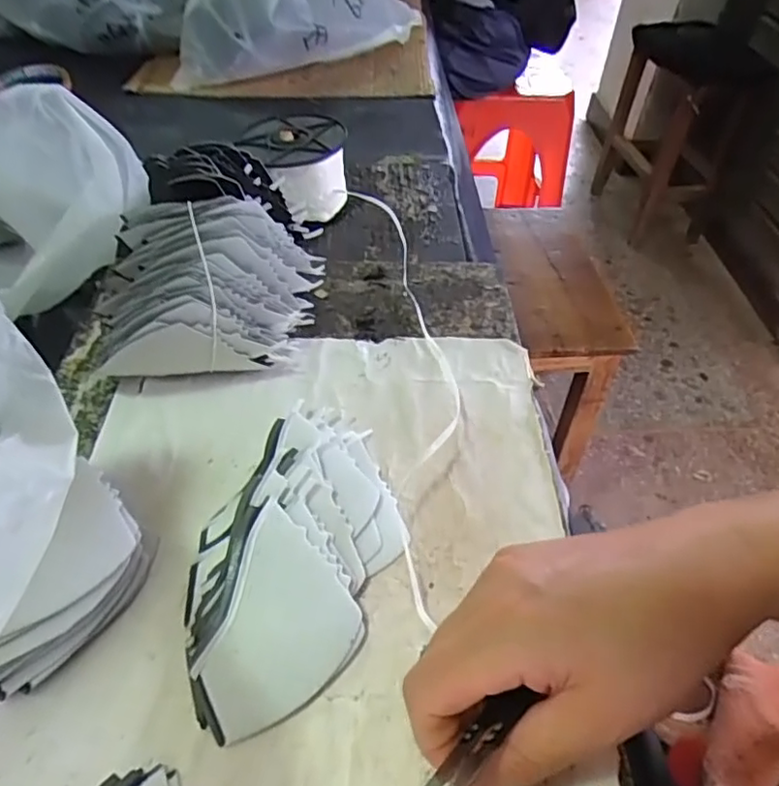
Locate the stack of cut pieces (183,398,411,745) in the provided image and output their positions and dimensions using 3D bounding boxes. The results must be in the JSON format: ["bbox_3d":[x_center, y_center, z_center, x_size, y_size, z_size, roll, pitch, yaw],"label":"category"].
[{"bbox_3d":[-0.044,0.070,0.298,0.087,0.029,0.163,19,48,14],"label":"stack of cut pieces"}]

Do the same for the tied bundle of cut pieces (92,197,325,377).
[{"bbox_3d":[-0.109,-0.059,0.381,0.128,0.080,0.106,-3,47,-5],"label":"tied bundle of cut pieces"}]

